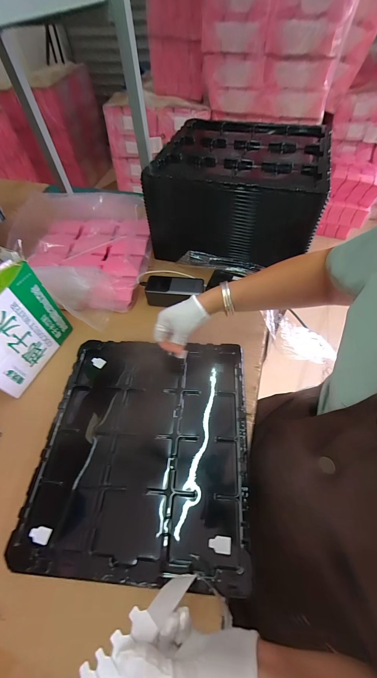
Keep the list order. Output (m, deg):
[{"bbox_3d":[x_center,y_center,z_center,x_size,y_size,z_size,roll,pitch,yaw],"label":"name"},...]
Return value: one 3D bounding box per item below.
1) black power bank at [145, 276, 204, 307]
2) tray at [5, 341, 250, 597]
[{"bbox_3d":[-0.031,-0.113,0.602,0.131,0.045,0.060,4,57,6],"label":"black power bank"},{"bbox_3d":[-0.071,0.166,0.444,0.325,0.023,0.365,3,57,5],"label":"tray"}]

